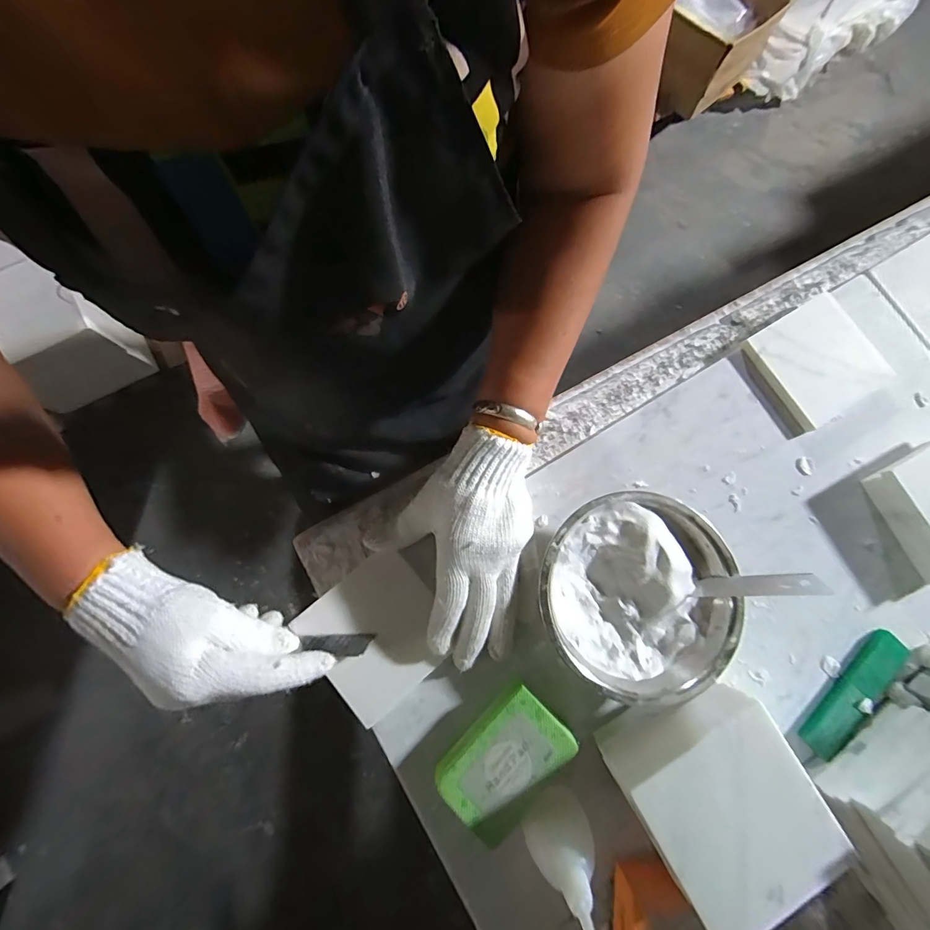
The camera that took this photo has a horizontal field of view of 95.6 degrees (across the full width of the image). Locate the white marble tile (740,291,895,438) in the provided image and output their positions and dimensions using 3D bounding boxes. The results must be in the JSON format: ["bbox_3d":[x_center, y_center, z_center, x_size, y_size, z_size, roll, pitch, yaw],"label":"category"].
[{"bbox_3d":[0.325,-0.096,0.394,0.115,0.014,0.100,-31,81,-5],"label":"white marble tile"}]

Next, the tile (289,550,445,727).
[{"bbox_3d":[-0.068,0.131,0.331,0.097,0.012,0.100,-40,82,-7],"label":"tile"}]

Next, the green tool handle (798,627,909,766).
[{"bbox_3d":[0.316,0.185,0.342,0.023,0.015,0.116,42,82,7],"label":"green tool handle"}]

